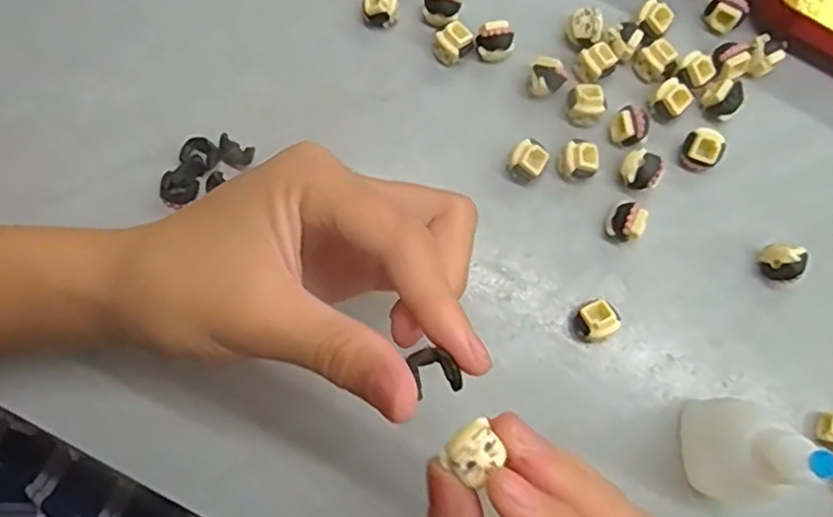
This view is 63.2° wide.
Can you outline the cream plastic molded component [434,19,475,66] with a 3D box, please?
[{"bbox_3d":[0.016,-0.094,0.296,0.016,0.014,0.014,-38,81,-7],"label":"cream plastic molded component"}]

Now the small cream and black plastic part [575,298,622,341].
[{"bbox_3d":[0.072,0.025,0.272,0.015,0.015,0.015,-22,79,-4],"label":"small cream and black plastic part"}]

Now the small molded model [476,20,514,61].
[{"bbox_3d":[0.034,-0.094,0.295,0.016,0.016,0.011,-9,79,-2],"label":"small molded model"}]

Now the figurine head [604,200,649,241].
[{"bbox_3d":[0.086,-0.015,0.280,0.015,0.015,0.013,22,80,4],"label":"figurine head"}]

